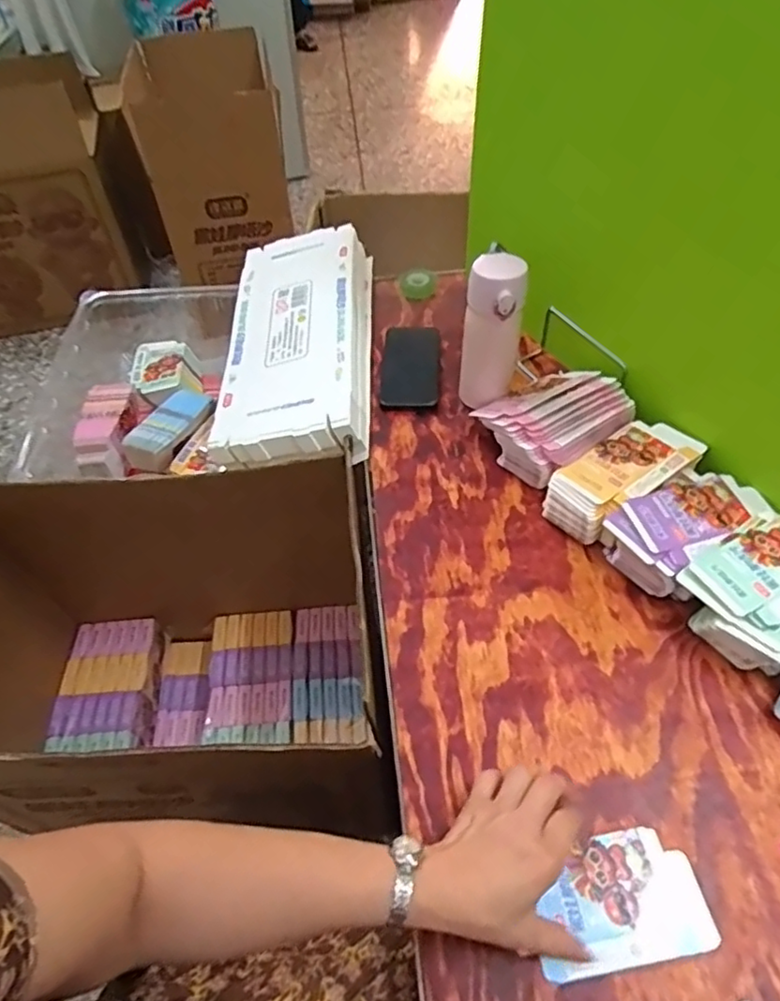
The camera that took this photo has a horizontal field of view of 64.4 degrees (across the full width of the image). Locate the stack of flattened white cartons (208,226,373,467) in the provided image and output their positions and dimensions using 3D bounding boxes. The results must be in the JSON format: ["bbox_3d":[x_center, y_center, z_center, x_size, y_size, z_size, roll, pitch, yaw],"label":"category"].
[{"bbox_3d":[-0.133,-0.247,0.908,0.206,0.059,0.484,-10,53,13],"label":"stack of flattened white cartons"}]

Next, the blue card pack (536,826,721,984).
[{"bbox_3d":[0.174,0.305,0.473,0.129,0.004,0.084,-8,52,-6],"label":"blue card pack"}]

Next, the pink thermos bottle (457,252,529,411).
[{"bbox_3d":[0.122,-0.192,0.753,0.064,0.192,0.058,11,53,10],"label":"pink thermos bottle"}]

